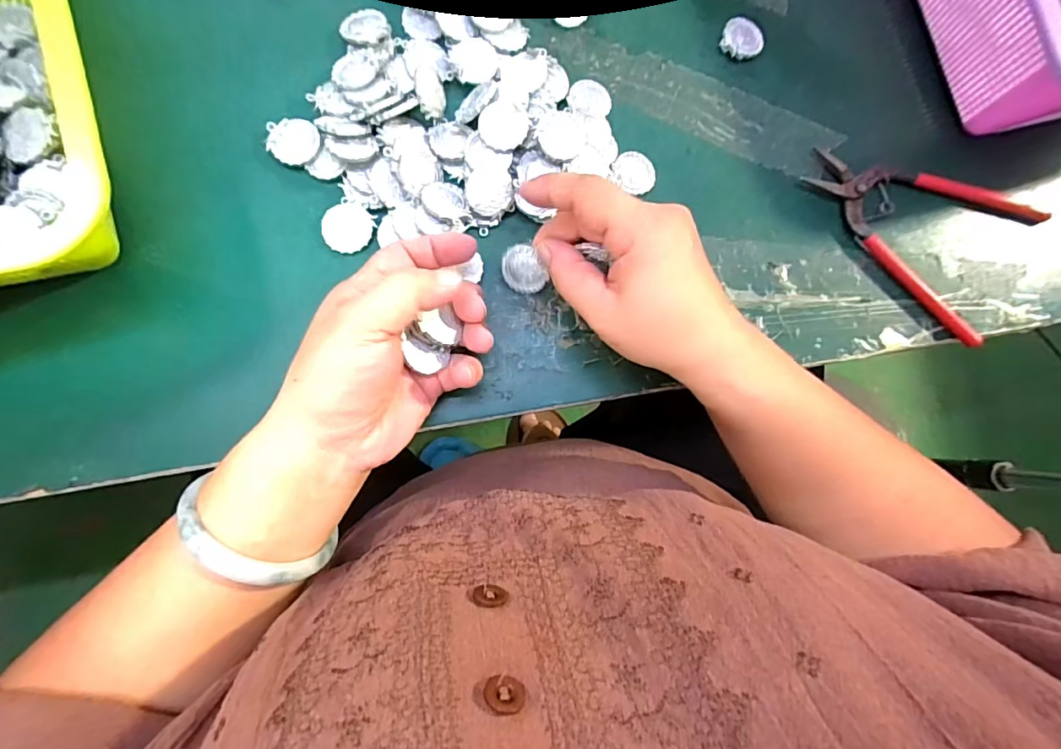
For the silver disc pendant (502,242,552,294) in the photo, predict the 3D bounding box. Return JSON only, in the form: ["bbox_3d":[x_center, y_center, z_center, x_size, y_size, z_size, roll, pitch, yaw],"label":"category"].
[{"bbox_3d":[-0.004,-0.059,0.276,0.023,0.004,0.028,-19,117,26],"label":"silver disc pendant"}]

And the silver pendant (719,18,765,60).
[{"bbox_3d":[0.140,-0.220,0.322,0.028,0.006,0.029,1,82,-5],"label":"silver pendant"}]

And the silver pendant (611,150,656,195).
[{"bbox_3d":[0.064,-0.125,0.302,0.027,0.006,0.027,1,82,-5],"label":"silver pendant"}]

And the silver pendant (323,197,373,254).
[{"bbox_3d":[-0.105,-0.085,0.281,0.027,0.004,0.029,1,82,-5],"label":"silver pendant"}]

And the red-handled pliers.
[{"bbox_3d":[0.247,-0.101,0.315,0.144,0.010,0.107,34,81,0],"label":"red-handled pliers"}]

